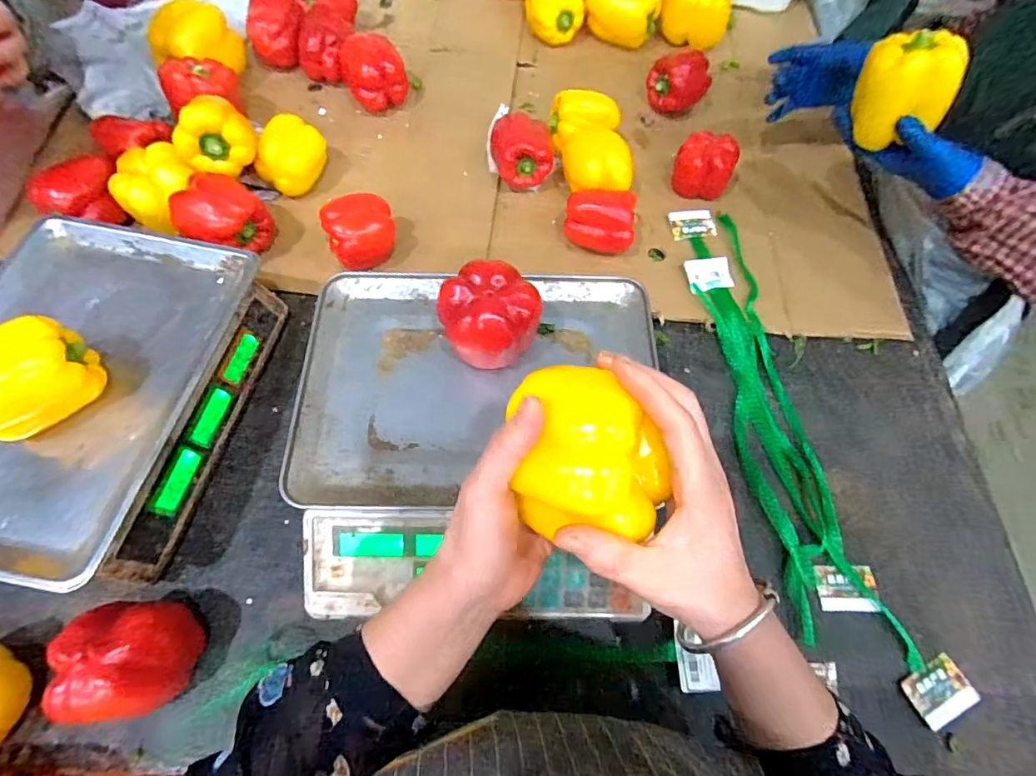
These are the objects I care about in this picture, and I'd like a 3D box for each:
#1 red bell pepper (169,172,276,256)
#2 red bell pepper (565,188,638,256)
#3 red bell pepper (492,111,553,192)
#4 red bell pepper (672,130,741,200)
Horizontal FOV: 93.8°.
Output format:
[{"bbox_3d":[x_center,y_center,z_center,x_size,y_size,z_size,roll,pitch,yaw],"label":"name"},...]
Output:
[{"bbox_3d":[-0.355,-0.200,0.591,0.087,0.088,0.073,12,66,4],"label":"red bell pepper"},{"bbox_3d":[0.105,-0.212,0.629,0.089,0.074,0.057,13,66,4],"label":"red bell pepper"},{"bbox_3d":[0.006,-0.323,0.668,0.085,0.077,0.074,-4,66,-3],"label":"red bell pepper"},{"bbox_3d":[0.261,-0.310,0.680,0.080,0.070,0.084,1,66,-1],"label":"red bell pepper"}]

